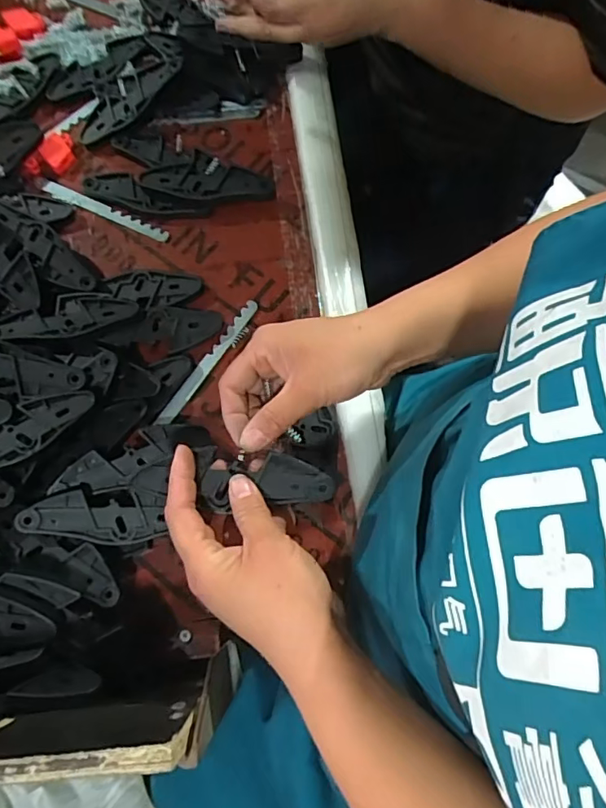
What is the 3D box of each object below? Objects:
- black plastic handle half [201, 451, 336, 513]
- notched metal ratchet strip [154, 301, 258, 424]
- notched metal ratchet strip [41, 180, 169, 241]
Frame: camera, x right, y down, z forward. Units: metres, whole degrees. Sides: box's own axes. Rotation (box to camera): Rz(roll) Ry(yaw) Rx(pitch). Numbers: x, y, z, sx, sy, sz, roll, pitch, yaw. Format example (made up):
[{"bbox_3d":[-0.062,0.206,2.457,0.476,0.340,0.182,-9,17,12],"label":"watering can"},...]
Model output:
[{"bbox_3d":[-0.022,0.051,0.339,0.084,0.007,0.034,-2,74,-5],"label":"black plastic handle half"},{"bbox_3d":[-0.084,-0.038,0.462,0.012,0.004,0.138,35,76,1],"label":"notched metal ratchet strip"},{"bbox_3d":[-0.198,-0.192,0.510,0.143,0.004,0.012,24,93,6],"label":"notched metal ratchet strip"}]

